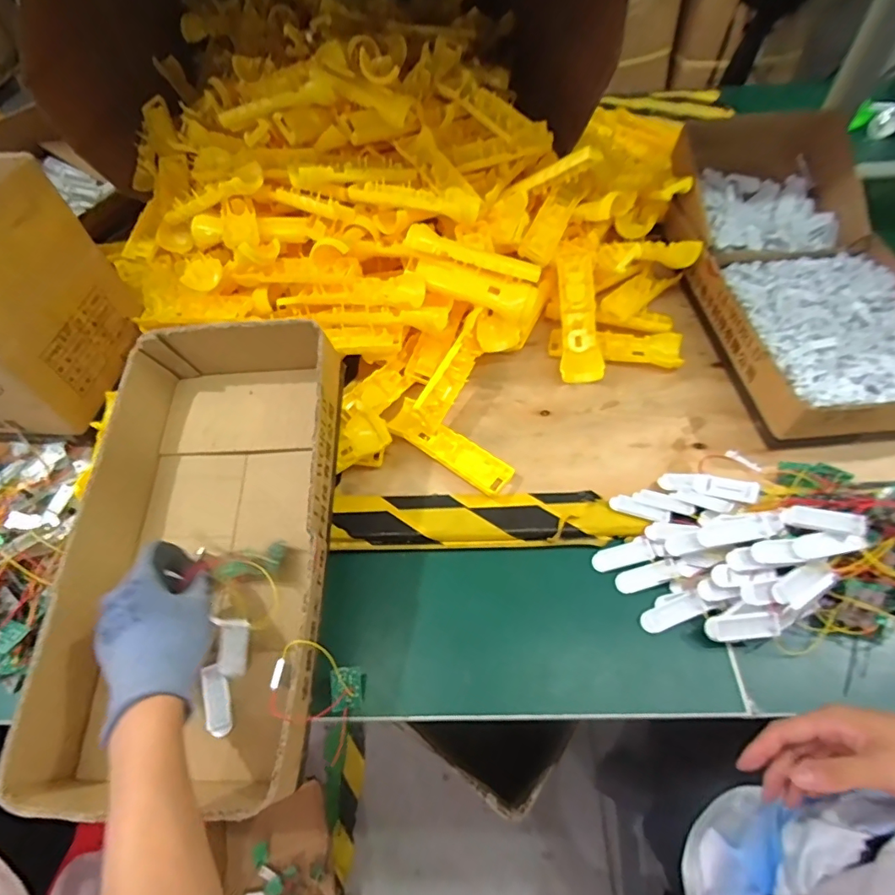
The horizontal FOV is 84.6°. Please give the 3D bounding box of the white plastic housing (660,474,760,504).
[{"bbox_3d":[0.271,0.038,0.512,0.091,0.011,0.024,8,55,25],"label":"white plastic housing"}]

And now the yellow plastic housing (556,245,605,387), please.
[{"bbox_3d":[0.166,-0.176,0.628,0.046,0.021,0.184,-2,79,3],"label":"yellow plastic housing"}]

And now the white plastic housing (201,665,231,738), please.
[{"bbox_3d":[-0.203,0.221,0.430,0.020,0.012,0.058,-16,71,-7],"label":"white plastic housing"}]

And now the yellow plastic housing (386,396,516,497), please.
[{"bbox_3d":[-0.001,0.001,0.568,0.155,0.025,0.047,32,63,24],"label":"yellow plastic housing"}]

